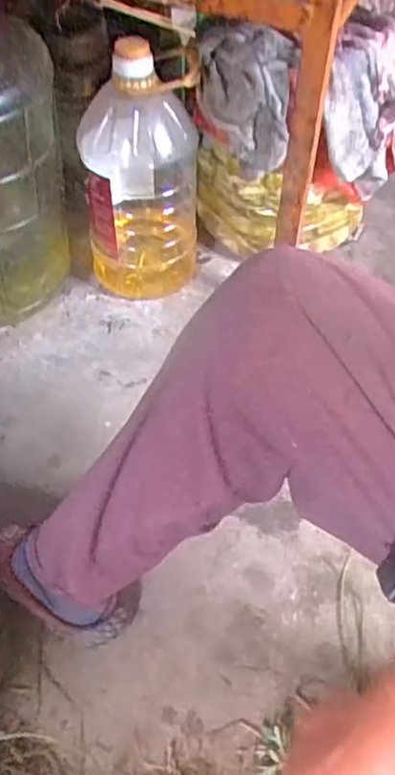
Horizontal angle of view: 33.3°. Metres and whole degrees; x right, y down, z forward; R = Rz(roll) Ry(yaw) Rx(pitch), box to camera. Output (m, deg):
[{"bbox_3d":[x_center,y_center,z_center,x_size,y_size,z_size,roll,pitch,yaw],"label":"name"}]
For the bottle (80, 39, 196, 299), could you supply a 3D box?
[{"bbox_3d":[-0.086,-0.322,0.995,0.169,0.361,0.171,-5,51,-4],"label":"bottle"}]

